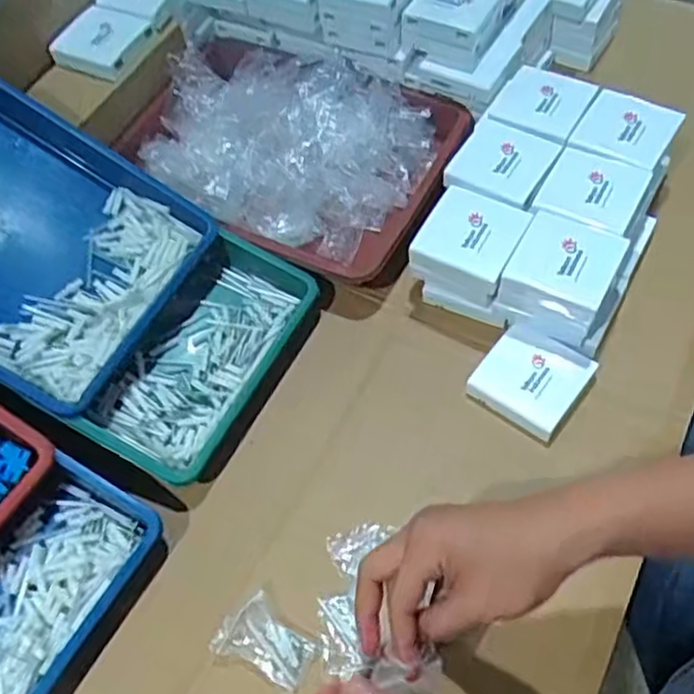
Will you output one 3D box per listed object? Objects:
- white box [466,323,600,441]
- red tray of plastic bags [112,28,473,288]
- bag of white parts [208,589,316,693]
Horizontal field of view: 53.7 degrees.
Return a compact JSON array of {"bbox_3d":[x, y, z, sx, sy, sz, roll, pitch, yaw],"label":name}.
[{"bbox_3d":[0.165,0.029,0.614,0.084,0.027,0.086,33,67,22],"label":"white box"},{"bbox_3d":[-0.070,-0.209,0.749,0.353,0.080,0.246,21,63,17],"label":"red tray of plastic bags"},{"bbox_3d":[-0.061,0.226,0.524,0.072,0.010,0.050,26,64,19],"label":"bag of white parts"}]

